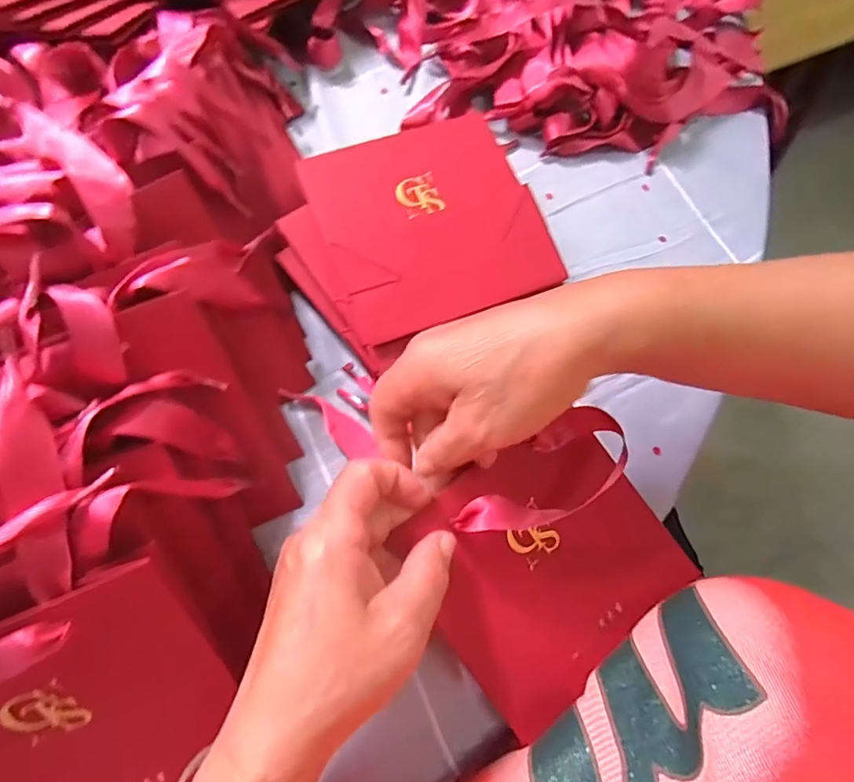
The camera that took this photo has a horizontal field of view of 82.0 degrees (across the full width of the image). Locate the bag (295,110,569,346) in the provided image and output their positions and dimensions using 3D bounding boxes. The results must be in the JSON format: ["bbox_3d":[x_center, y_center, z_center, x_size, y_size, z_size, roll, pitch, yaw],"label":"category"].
[{"bbox_3d":[0.001,-0.114,0.323,0.140,0.014,0.142,-22,74,-9],"label":"bag"}]

